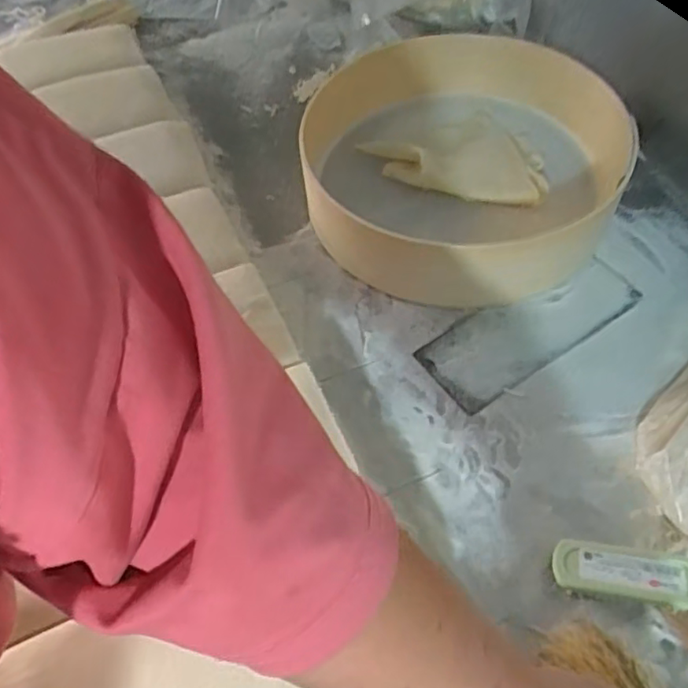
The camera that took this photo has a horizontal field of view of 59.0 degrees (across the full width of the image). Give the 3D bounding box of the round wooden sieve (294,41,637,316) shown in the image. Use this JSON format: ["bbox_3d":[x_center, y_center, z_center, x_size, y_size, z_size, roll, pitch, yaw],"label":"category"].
[{"bbox_3d":[0.101,-0.169,0.578,0.265,0.082,0.281,-1,58,2],"label":"round wooden sieve"}]

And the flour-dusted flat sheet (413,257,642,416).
[{"bbox_3d":[0.158,-0.015,0.519,0.193,0.005,0.070,-30,64,-14],"label":"flour-dusted flat sheet"}]

